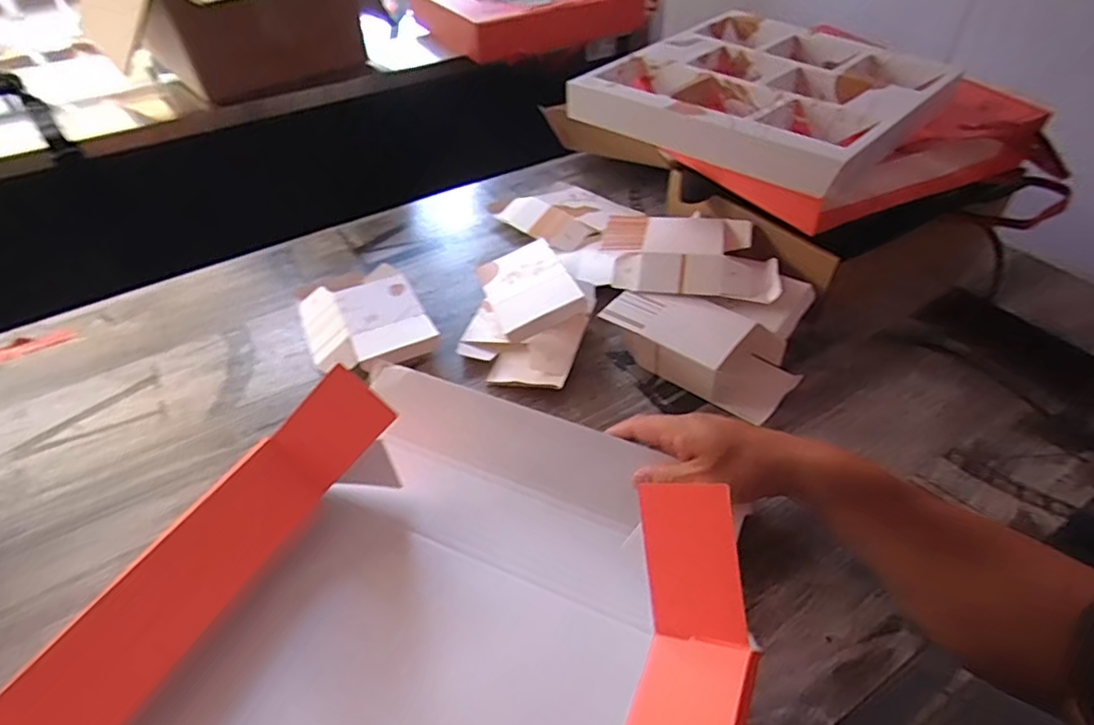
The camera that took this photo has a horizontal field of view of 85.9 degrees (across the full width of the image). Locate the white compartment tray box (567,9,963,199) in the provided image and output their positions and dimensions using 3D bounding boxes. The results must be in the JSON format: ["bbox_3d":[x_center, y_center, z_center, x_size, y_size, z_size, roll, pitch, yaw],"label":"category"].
[{"bbox_3d":[0.235,-0.303,0.640,0.288,0.037,0.327,32,54,29],"label":"white compartment tray box"}]

